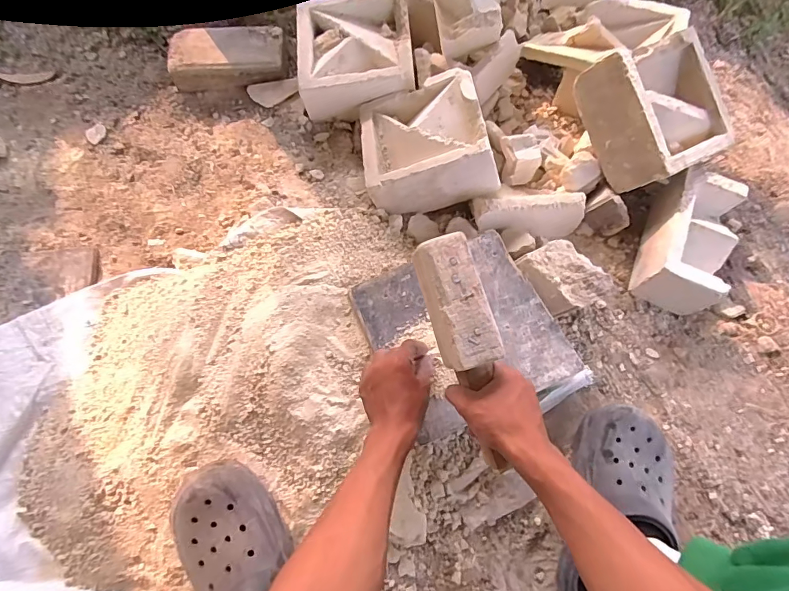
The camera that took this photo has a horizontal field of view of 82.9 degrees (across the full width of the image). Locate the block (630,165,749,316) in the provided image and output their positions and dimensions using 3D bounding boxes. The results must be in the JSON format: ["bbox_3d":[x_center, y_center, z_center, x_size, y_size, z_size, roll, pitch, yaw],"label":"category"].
[{"bbox_3d":[0.467,-0.090,0.710,0.104,0.103,0.206,24,71,8],"label":"block"}]

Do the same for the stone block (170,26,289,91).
[{"bbox_3d":[-0.315,-0.450,0.860,0.216,0.074,0.106,-5,69,-2],"label":"stone block"}]

